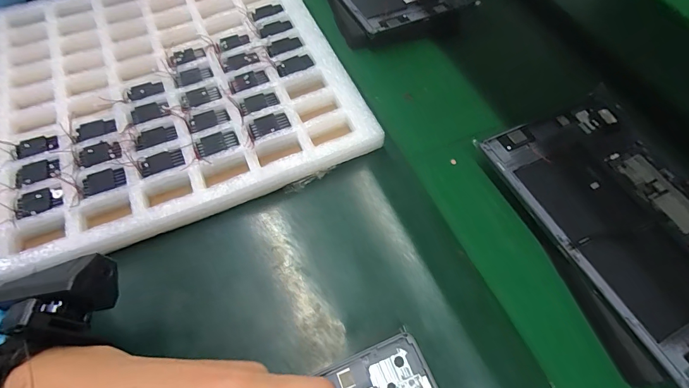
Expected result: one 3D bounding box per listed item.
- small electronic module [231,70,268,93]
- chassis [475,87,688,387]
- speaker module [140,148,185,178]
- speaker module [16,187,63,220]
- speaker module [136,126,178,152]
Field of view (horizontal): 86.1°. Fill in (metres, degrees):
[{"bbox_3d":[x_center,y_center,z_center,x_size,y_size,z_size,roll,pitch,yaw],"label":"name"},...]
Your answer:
[{"bbox_3d":[-0.104,-0.124,0.403,0.039,0.006,0.027,-22,63,-10],"label":"small electronic module"},{"bbox_3d":[0.255,0.026,0.342,0.177,0.028,0.247,-23,63,-10],"label":"chassis"},{"bbox_3d":[-0.174,-0.029,0.351,0.041,0.008,0.025,-20,63,-9],"label":"speaker module"},{"bbox_3d":[-0.272,0.007,0.330,0.032,0.012,0.025,-21,63,-9],"label":"speaker module"},{"bbox_3d":[-0.188,-0.056,0.368,0.040,0.007,0.025,-21,63,-9],"label":"speaker module"}]

